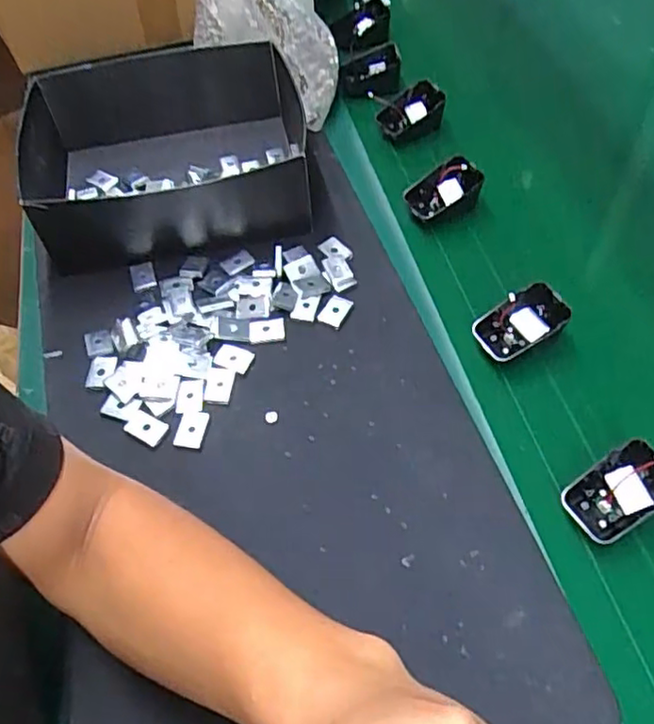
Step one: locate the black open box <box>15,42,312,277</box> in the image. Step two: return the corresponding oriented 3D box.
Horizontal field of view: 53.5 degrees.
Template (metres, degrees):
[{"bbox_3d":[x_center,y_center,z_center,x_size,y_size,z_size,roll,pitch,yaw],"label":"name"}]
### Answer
[{"bbox_3d":[-0.147,-0.208,0.621,0.252,0.072,0.228,-13,55,-6],"label":"black open box"}]

